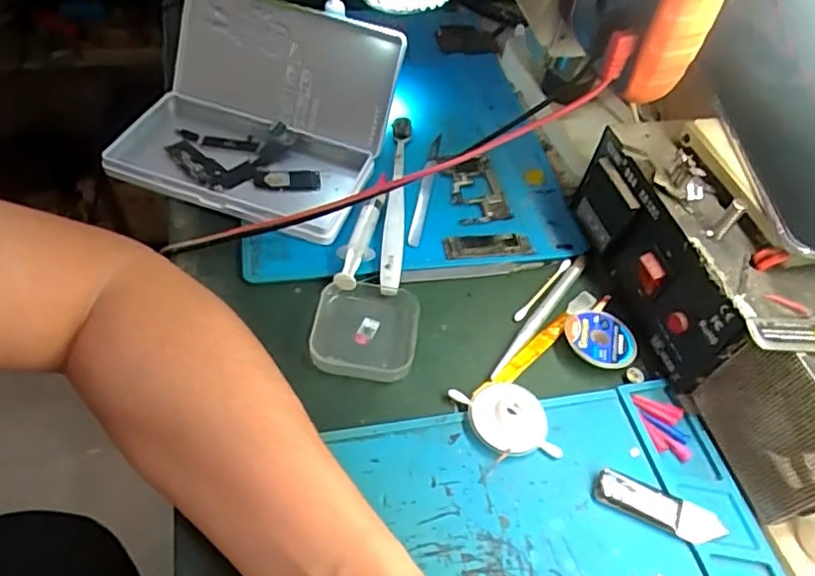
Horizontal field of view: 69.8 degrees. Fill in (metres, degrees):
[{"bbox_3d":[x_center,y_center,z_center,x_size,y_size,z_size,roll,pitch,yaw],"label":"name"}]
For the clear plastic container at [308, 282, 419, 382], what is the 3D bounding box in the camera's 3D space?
[{"bbox_3d":[-0.026,0.023,0.361,0.064,0.018,0.065,6,51,-1],"label":"clear plastic container"}]

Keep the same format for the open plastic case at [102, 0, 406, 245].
[{"bbox_3d":[-0.114,-0.136,0.434,0.192,0.090,0.158,17,51,7],"label":"open plastic case"}]

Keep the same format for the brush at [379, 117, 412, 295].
[{"bbox_3d":[-0.008,-0.065,0.431,0.015,0.020,0.169,5,51,-2],"label":"brush"}]

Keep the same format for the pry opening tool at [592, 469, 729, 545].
[{"bbox_3d":[0.133,0.117,0.309,0.066,0.007,0.019,21,52,11],"label":"pry opening tool"}]

